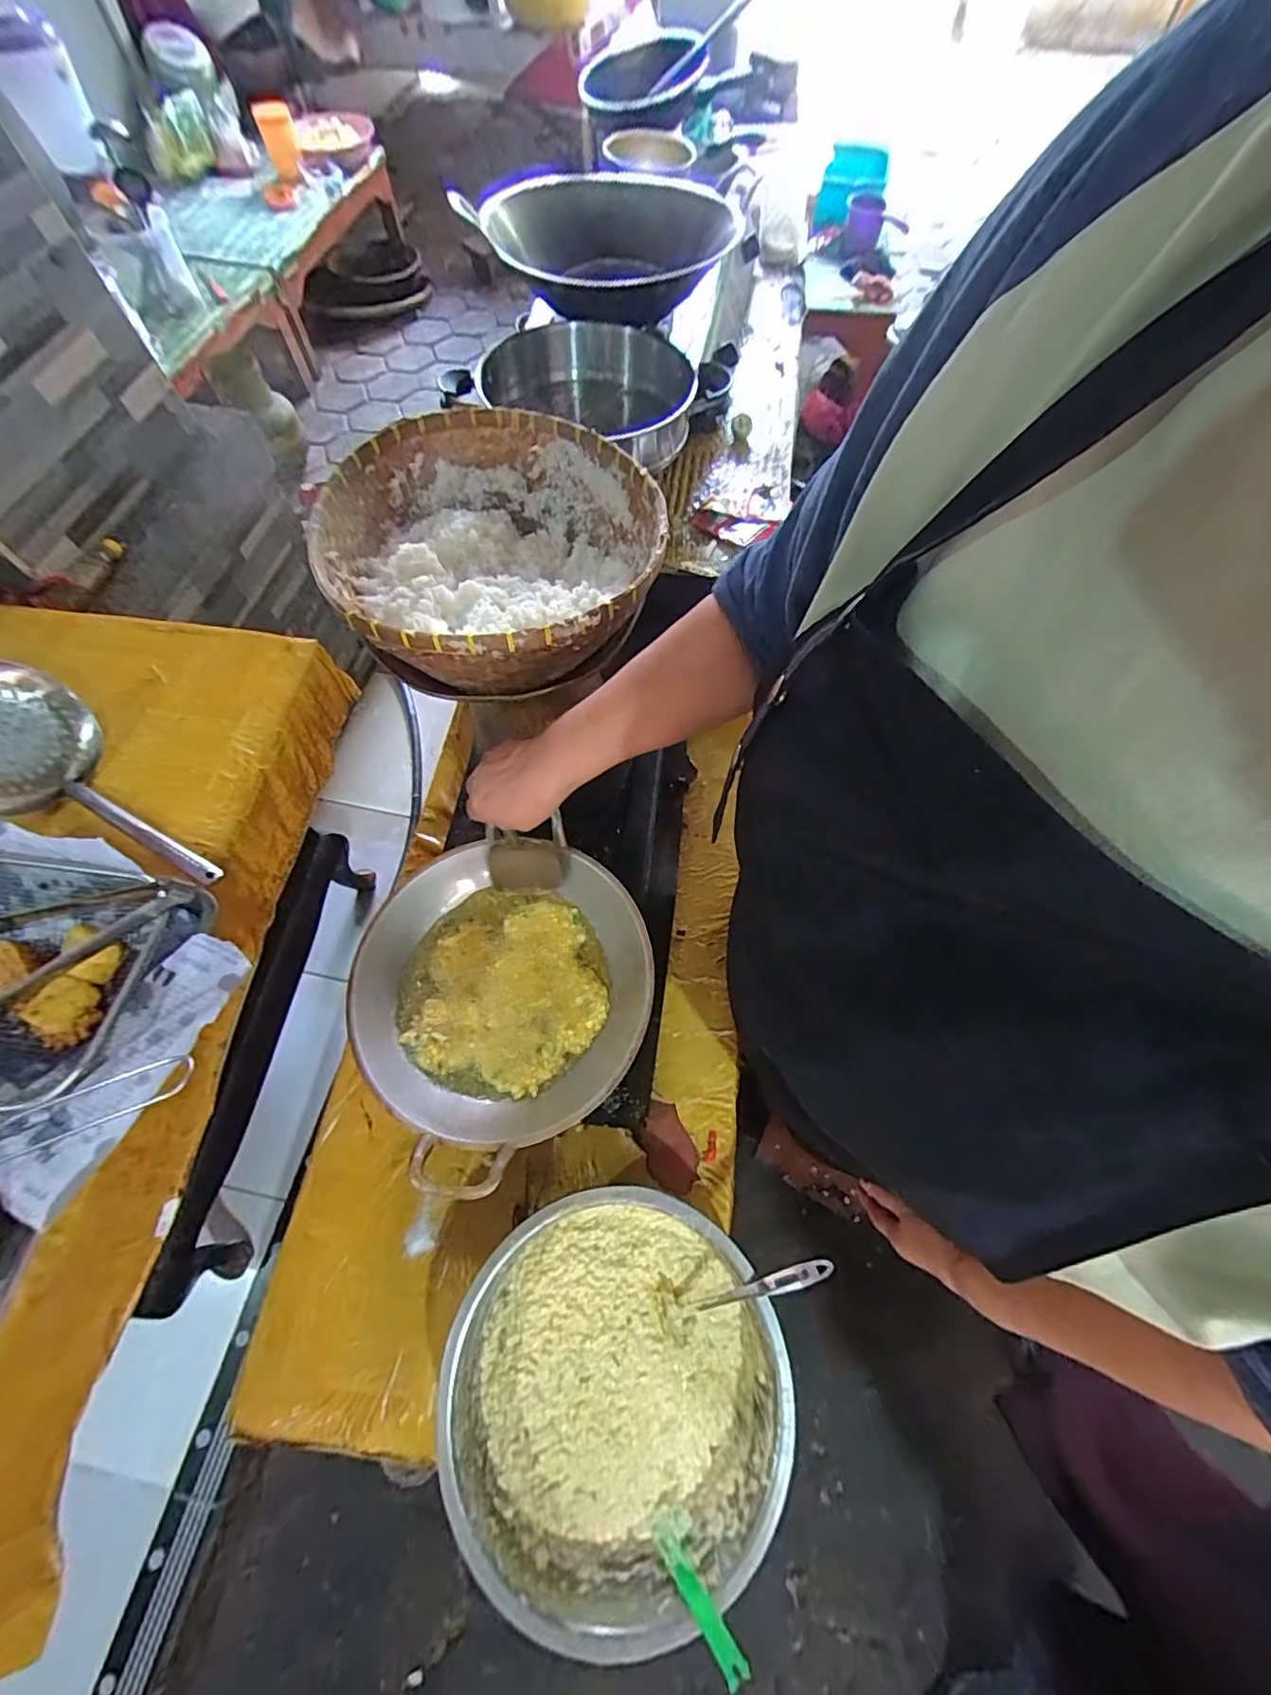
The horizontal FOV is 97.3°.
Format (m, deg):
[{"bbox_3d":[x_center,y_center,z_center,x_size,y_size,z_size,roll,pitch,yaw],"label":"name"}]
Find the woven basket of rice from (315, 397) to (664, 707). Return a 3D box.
[{"bbox_3d":[-0.150,-0.306,0.584,0.333,0.103,0.344,0,65,-1],"label":"woven basket of rice"}]

